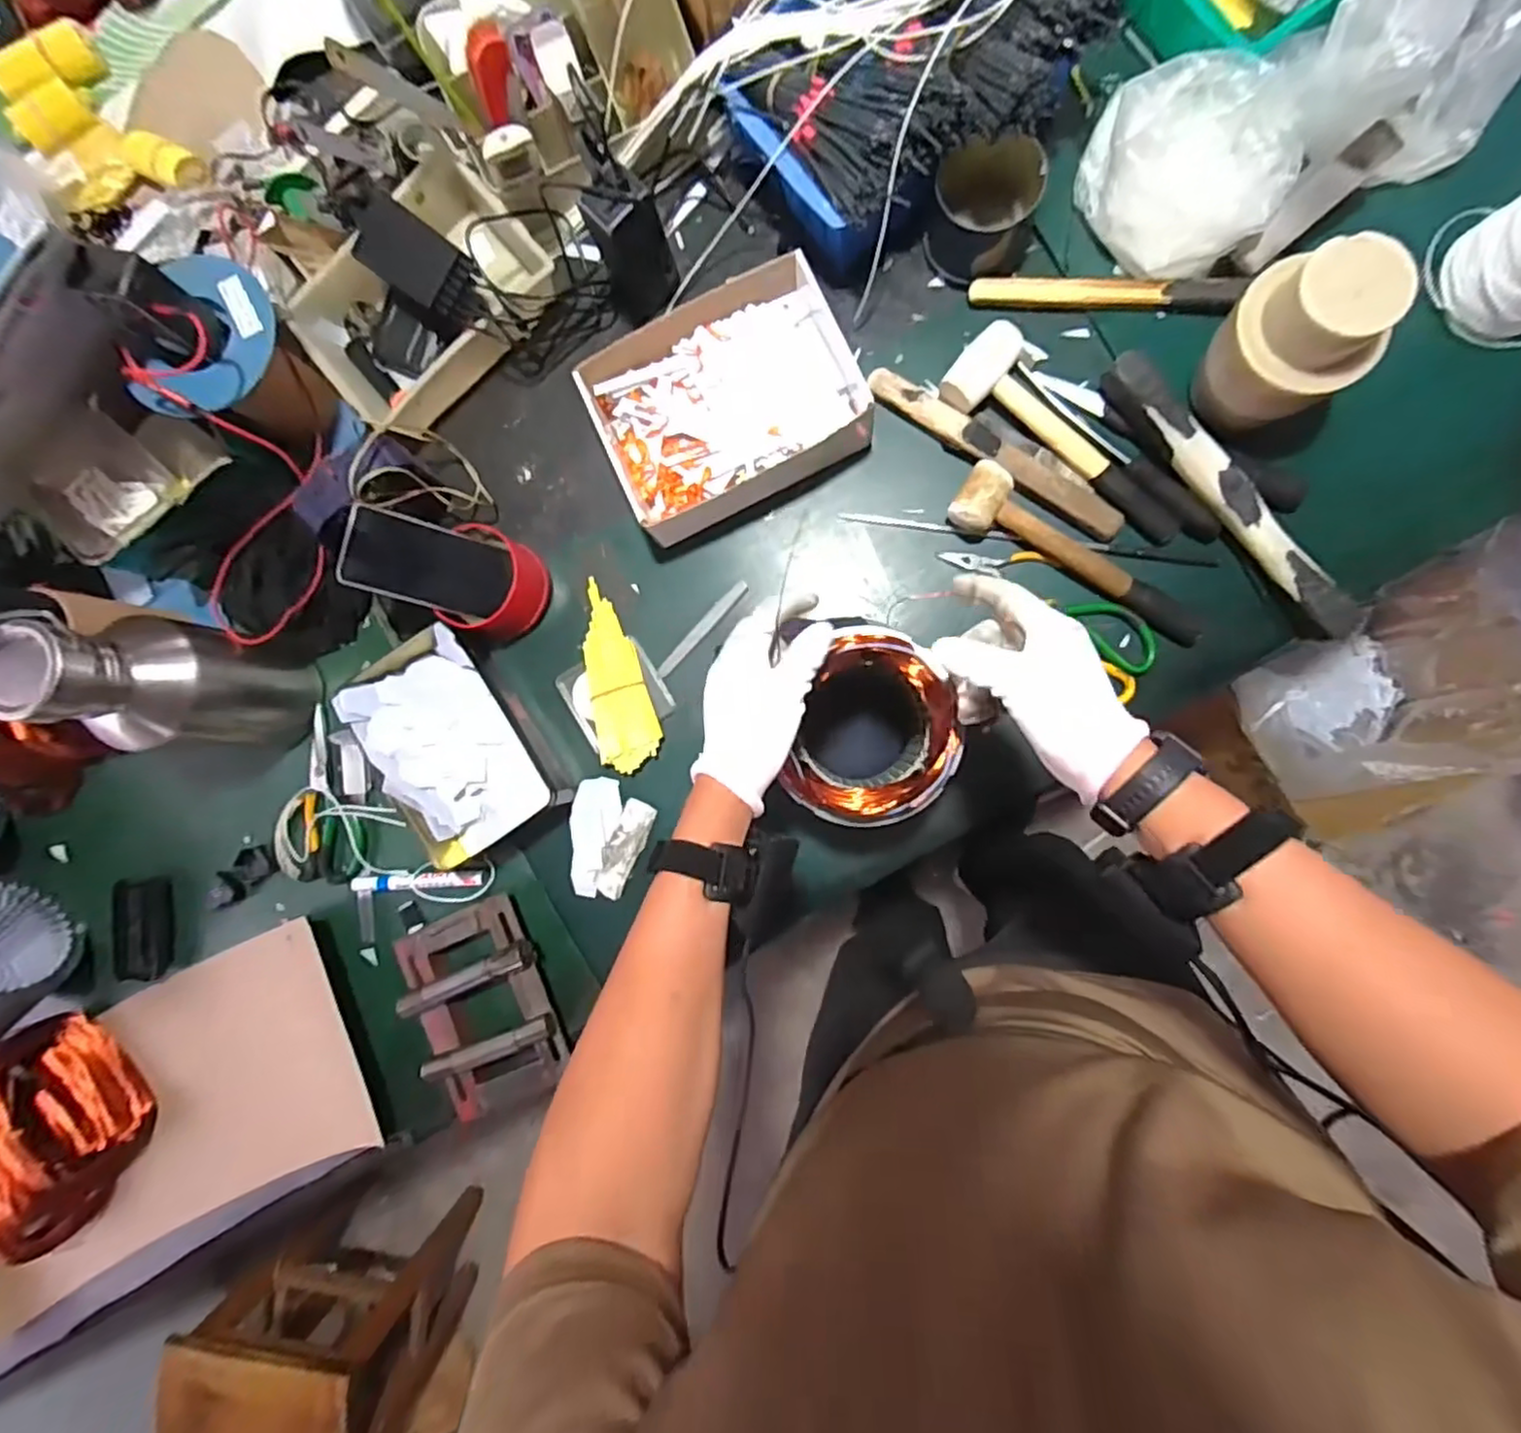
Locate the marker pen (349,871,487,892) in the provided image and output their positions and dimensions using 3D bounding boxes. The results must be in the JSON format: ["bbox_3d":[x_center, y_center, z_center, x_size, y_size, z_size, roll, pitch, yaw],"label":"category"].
[{"bbox_3d":[-0.360,0.174,0.711,0.138,0.017,0.017,-6,90,6],"label":"marker pen"}]

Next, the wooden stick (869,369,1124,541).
[{"bbox_3d":[0.231,-0.262,0.661,0.273,0.018,0.043,36,94,4],"label":"wooden stick"}]

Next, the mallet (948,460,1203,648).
[{"bbox_3d":[0.293,-0.139,0.637,0.258,0.035,0.063,39,95,4],"label":"mallet"}]

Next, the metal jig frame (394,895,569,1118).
[{"bbox_3d":[-0.275,0.292,0.685,0.137,0.057,0.194,-23,89,6],"label":"metal jig frame"}]

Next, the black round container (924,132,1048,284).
[{"bbox_3d":[0.212,-0.484,0.645,0.100,0.063,0.115,12,92,5],"label":"black round container"}]

